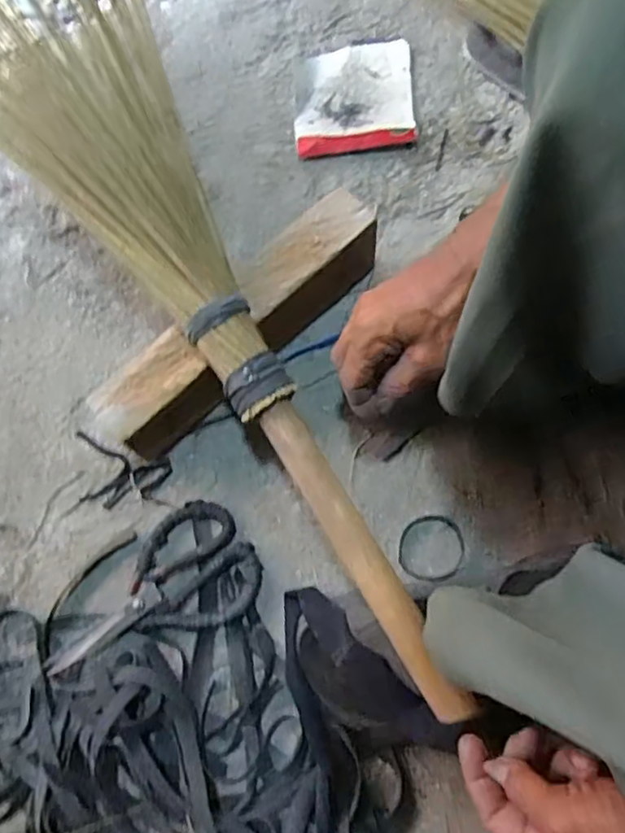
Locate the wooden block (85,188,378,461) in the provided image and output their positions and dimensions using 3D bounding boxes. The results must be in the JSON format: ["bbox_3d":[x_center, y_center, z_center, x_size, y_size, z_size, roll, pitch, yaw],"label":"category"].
[{"bbox_3d":[-0.064,-0.085,0.564,0.299,0.075,0.074,-45,78,-7],"label":"wooden block"}]

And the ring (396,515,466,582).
[{"bbox_3d":[0.106,0.119,0.545,0.060,0.004,0.057,0,83,1],"label":"ring"}]

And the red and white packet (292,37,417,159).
[{"bbox_3d":[0.045,-0.353,0.672,0.131,0.021,0.136,-4,76,3],"label":"red and white packet"}]

